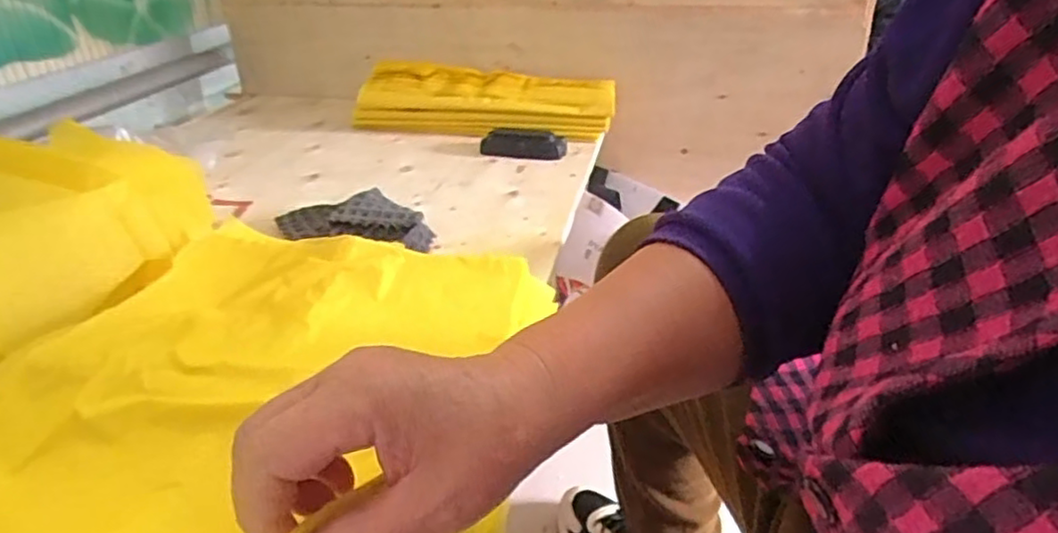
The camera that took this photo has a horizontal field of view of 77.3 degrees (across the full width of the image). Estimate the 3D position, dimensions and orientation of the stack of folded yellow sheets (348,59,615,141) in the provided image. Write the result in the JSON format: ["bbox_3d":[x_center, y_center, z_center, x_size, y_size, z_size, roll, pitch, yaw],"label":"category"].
[{"bbox_3d":[-0.061,-0.234,0.949,0.359,0.074,0.116,7,30,14],"label":"stack of folded yellow sheets"}]

